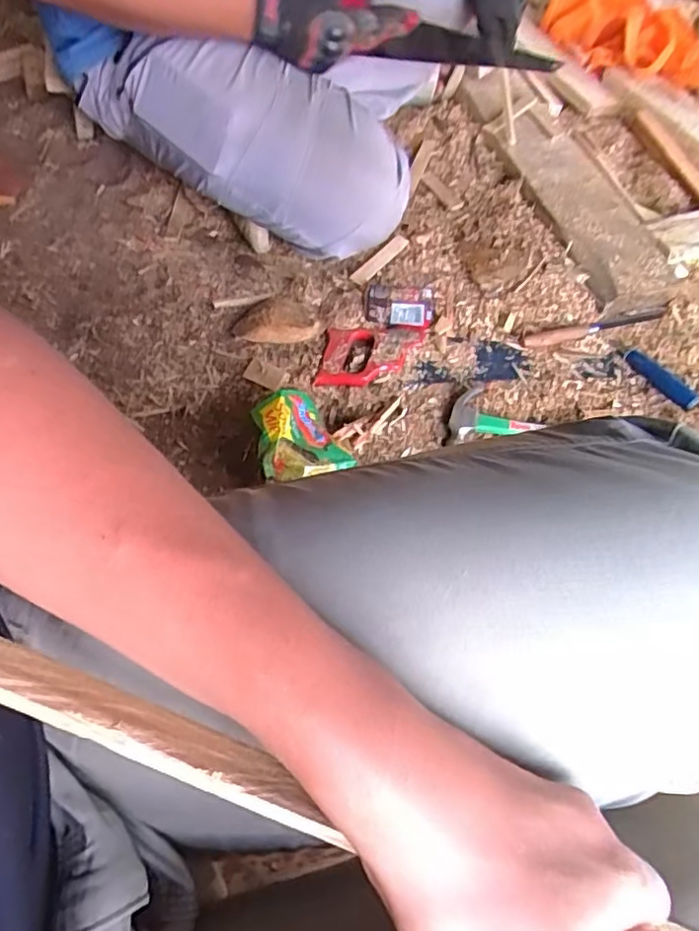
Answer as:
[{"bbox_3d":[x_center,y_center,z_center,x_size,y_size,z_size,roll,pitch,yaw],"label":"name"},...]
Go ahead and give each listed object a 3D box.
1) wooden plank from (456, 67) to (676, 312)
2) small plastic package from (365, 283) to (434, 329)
[{"bbox_3d":[0.323,-0.442,0.941,0.130,0.047,0.524,-18,62,-9],"label":"wooden plank"},{"bbox_3d":[0.068,-0.224,0.849,0.094,0.007,0.087,6,55,8],"label":"small plastic package"}]

